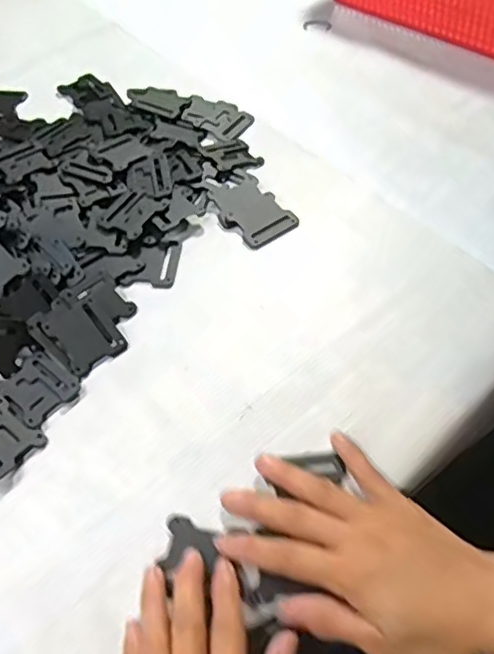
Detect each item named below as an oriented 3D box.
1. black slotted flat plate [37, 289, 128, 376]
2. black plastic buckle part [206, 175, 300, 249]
[{"bbox_3d":[-0.122,0.001,0.452,0.041,0.007,0.062,-36,79,-18],"label":"black slotted flat plate"},{"bbox_3d":[0.003,-0.099,0.526,0.051,0.006,0.074,-32,58,-19],"label":"black plastic buckle part"}]

